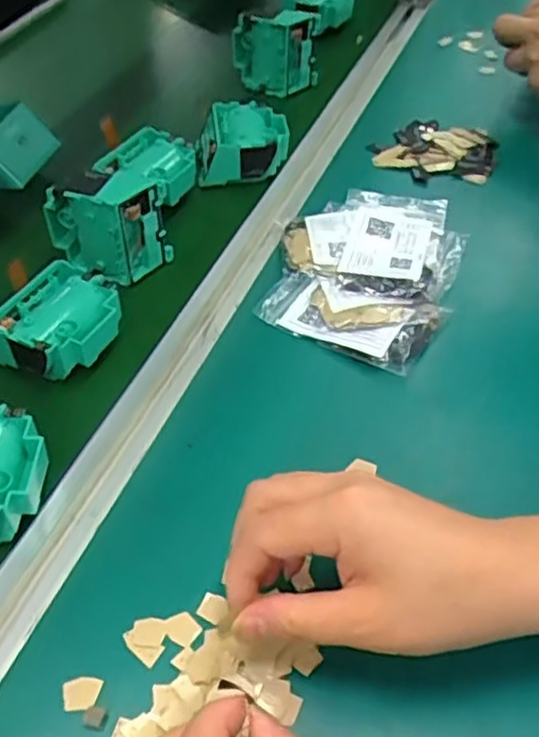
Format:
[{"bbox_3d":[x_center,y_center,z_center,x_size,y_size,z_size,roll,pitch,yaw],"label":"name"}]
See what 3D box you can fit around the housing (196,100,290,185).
[{"bbox_3d":[-0.025,-0.195,0.601,0.079,0.046,0.069,-8,48,-1],"label":"housing"}]

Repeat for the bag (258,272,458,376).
[{"bbox_3d":[0.057,-0.039,0.493,0.116,0.017,0.073,21,54,23],"label":"bag"}]

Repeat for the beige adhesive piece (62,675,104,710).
[{"bbox_3d":[-0.087,0.151,0.323,0.017,0.004,0.017,-3,47,3],"label":"beige adhesive piece"}]

